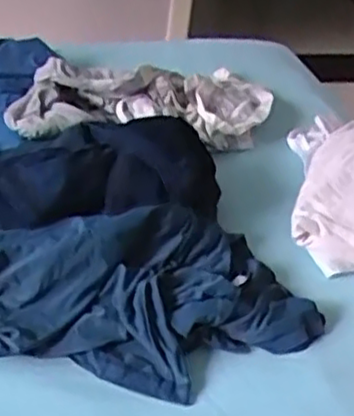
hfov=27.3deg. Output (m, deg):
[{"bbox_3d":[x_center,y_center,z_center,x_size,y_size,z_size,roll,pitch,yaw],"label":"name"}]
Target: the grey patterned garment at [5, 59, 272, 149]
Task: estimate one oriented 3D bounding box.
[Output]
[{"bbox_3d":[-0.032,-0.138,0.916,0.371,0.074,0.169,-14,41,-26],"label":"grey patterned garment"}]

